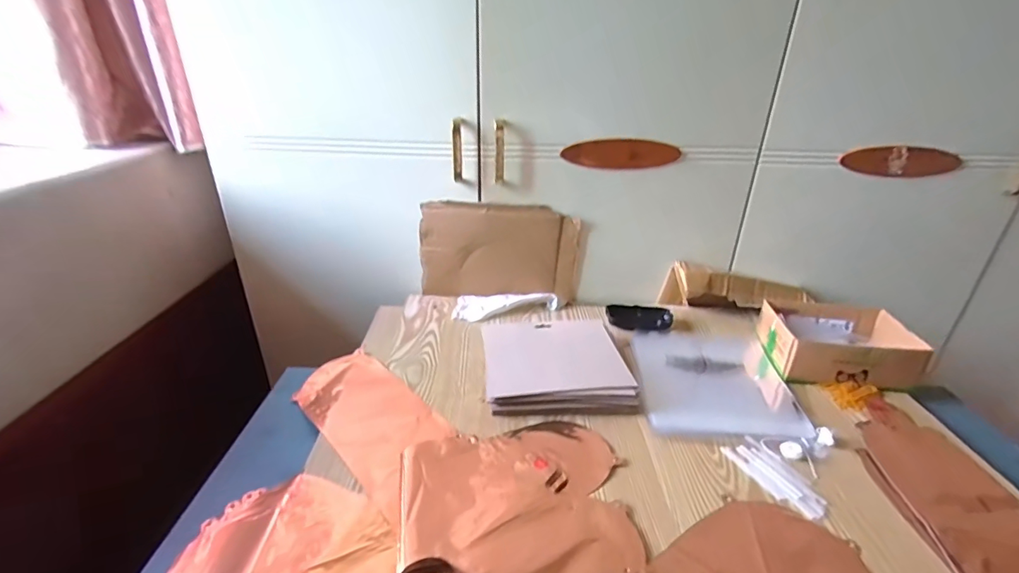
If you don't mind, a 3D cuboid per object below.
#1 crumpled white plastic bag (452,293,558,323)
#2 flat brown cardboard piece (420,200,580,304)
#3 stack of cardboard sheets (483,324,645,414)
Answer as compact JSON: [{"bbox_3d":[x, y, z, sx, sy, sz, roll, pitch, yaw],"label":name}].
[{"bbox_3d":[-0.008,0.035,0.824,0.175,0.025,0.074,5,27,6],"label":"crumpled white plastic bag"},{"bbox_3d":[-0.016,-0.059,0.830,0.276,0.169,0.035,2,27,1],"label":"flat brown cardboard piece"},{"bbox_3d":[0.065,0.113,0.673,0.195,0.034,0.167,-1,27,-4],"label":"stack of cardboard sheets"}]

